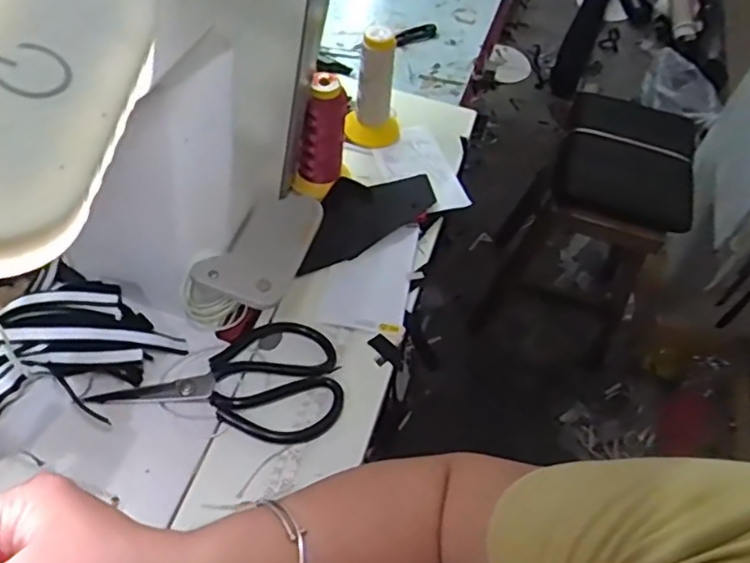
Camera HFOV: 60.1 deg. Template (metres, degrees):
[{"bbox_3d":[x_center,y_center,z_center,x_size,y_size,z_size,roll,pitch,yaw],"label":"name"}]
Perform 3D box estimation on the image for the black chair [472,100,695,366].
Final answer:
[{"bbox_3d":[0.454,-0.111,1.388,0.328,0.523,0.342,23,55,11],"label":"black chair"}]

